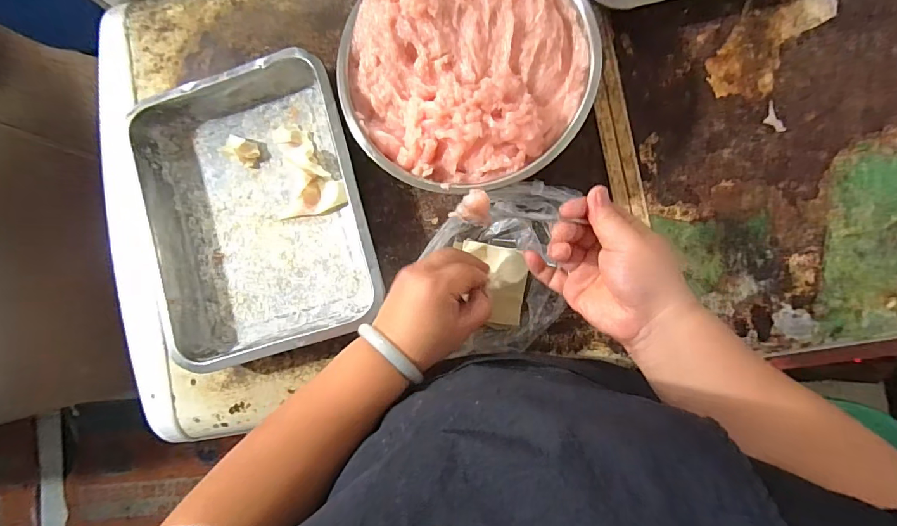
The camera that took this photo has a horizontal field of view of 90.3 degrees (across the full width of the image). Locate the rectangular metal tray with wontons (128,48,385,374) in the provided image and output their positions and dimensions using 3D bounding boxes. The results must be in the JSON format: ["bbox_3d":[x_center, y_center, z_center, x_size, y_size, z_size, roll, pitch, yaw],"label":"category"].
[{"bbox_3d":[-0.208,-0.055,0.492,0.241,0.049,0.299,-17,86,6],"label":"rectangular metal tray with wontons"}]

